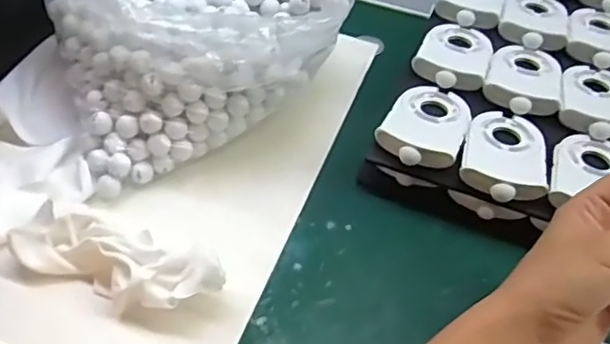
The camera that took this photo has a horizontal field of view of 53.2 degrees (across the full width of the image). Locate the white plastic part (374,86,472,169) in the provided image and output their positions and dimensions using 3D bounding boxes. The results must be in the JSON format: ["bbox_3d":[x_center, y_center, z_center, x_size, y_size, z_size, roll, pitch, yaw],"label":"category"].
[{"bbox_3d":[0.092,-0.039,0.453,0.058,0.014,0.089,22,51,14],"label":"white plastic part"}]

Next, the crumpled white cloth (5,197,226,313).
[{"bbox_3d":[-0.116,0.056,0.382,0.133,0.033,0.050,20,51,13],"label":"crumpled white cloth"}]

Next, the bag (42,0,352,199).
[{"bbox_3d":[-0.092,-0.132,0.490,0.212,0.117,0.230,-16,52,-17],"label":"bag"}]

